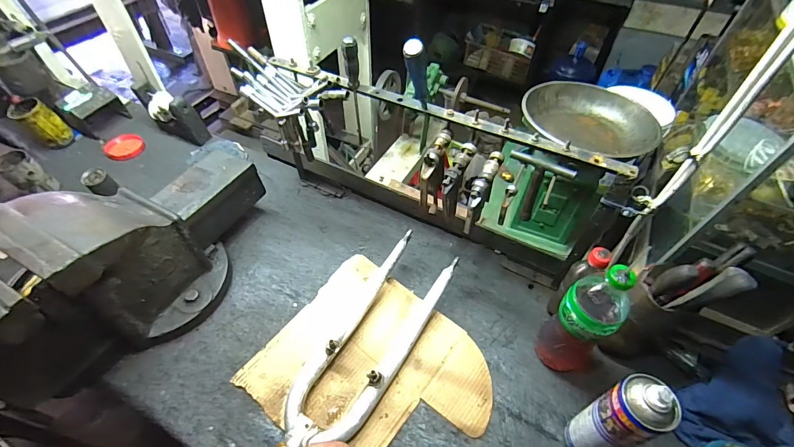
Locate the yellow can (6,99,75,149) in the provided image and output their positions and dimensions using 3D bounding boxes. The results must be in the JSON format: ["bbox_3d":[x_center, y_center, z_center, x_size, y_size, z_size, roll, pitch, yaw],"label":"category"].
[{"bbox_3d":[-0.920,-0.253,0.985,0.067,0.133,0.083,32,57,23],"label":"yellow can"}]

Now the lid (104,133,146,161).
[{"bbox_3d":[-0.734,-0.206,1.012,0.091,0.014,0.095,1,51,-1],"label":"lid"}]

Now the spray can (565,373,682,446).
[{"bbox_3d":[0.291,0.265,0.507,0.058,0.229,0.066,-21,54,-18],"label":"spray can"}]

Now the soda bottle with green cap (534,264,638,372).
[{"bbox_3d":[0.283,0.151,0.569,0.069,0.273,0.085,-29,57,-23],"label":"soda bottle with green cap"}]

